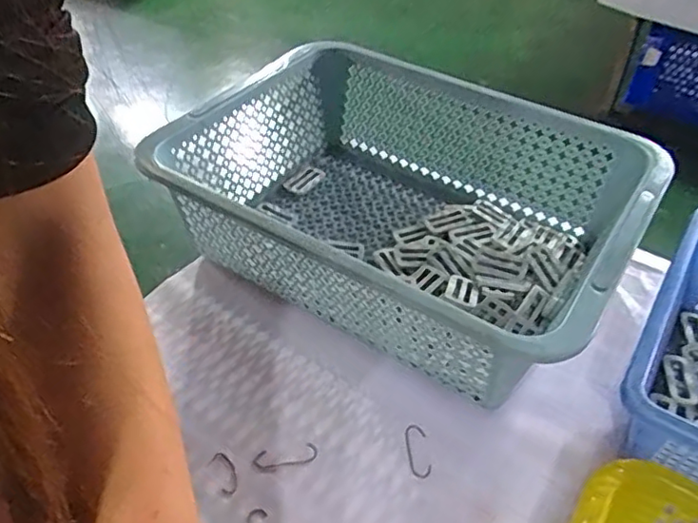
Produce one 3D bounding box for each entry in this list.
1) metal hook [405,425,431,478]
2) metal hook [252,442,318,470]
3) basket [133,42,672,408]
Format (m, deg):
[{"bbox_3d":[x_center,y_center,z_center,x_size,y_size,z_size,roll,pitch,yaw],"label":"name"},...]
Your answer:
[{"bbox_3d":[0.050,0.139,0.453,0.015,0.004,0.042,-1,44,-4],"label":"metal hook"},{"bbox_3d":[-0.046,0.141,0.444,0.046,0.004,0.015,-6,44,-9],"label":"metal hook"},{"bbox_3d":[0.048,-0.049,0.565,0.387,0.122,0.292,26,49,23],"label":"basket"}]

